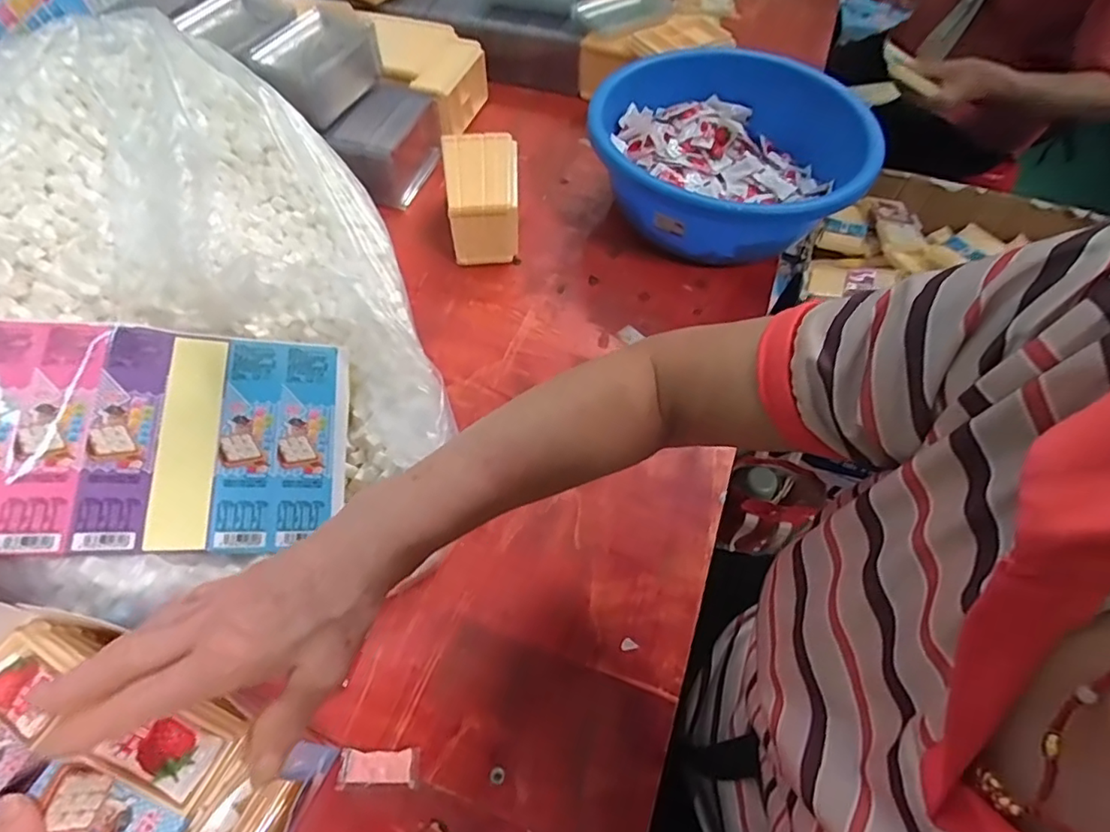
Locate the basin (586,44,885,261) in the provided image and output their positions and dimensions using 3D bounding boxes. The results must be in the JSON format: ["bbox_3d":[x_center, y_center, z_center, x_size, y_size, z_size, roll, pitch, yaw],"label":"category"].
[{"bbox_3d":[0.209,-0.311,0.699,0.298,0.124,0.324,1,57,-1],"label":"basin"}]

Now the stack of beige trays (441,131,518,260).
[{"bbox_3d":[-0.084,-0.258,0.687,0.081,0.089,0.136,-4,57,-4],"label":"stack of beige trays"}]

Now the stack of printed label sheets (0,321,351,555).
[{"bbox_3d":[-0.326,0.011,0.414,0.329,0.013,0.168,5,65,-25],"label":"stack of printed label sheets"}]

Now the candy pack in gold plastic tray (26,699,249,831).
[{"bbox_3d":[-0.204,0.180,0.268,0.067,0.017,0.100,23,59,13],"label":"candy pack in gold plastic tray"}]

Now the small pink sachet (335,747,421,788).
[{"bbox_3d":[-0.123,0.246,0.404,0.055,0.004,0.023,0,57,-1],"label":"small pink sachet"}]

